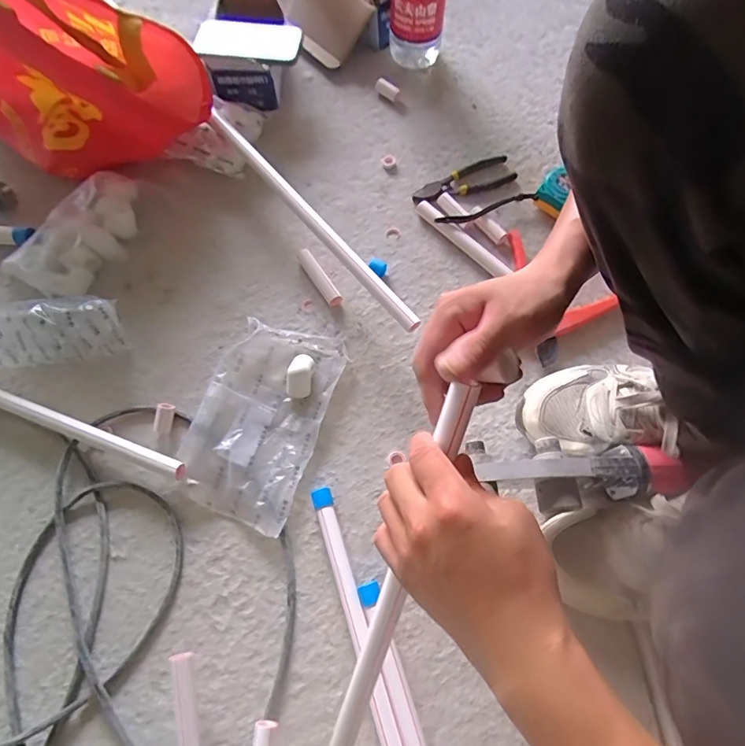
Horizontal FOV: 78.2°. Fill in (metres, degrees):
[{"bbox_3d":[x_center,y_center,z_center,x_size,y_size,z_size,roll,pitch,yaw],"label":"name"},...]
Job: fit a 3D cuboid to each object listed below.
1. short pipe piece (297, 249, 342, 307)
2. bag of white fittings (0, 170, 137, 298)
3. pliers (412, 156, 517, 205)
[{"bbox_3d":[-0.072,-0.130,0.626,0.019,0.013,0.096,-31,70,-10],"label":"short pipe piece"},{"bbox_3d":[-0.408,-0.193,0.645,0.118,0.031,0.206,43,80,2],"label":"bag of white fittings"},{"bbox_3d":[0.136,-0.287,0.688,0.162,0.017,0.058,-23,69,-7],"label":"pliers"}]

